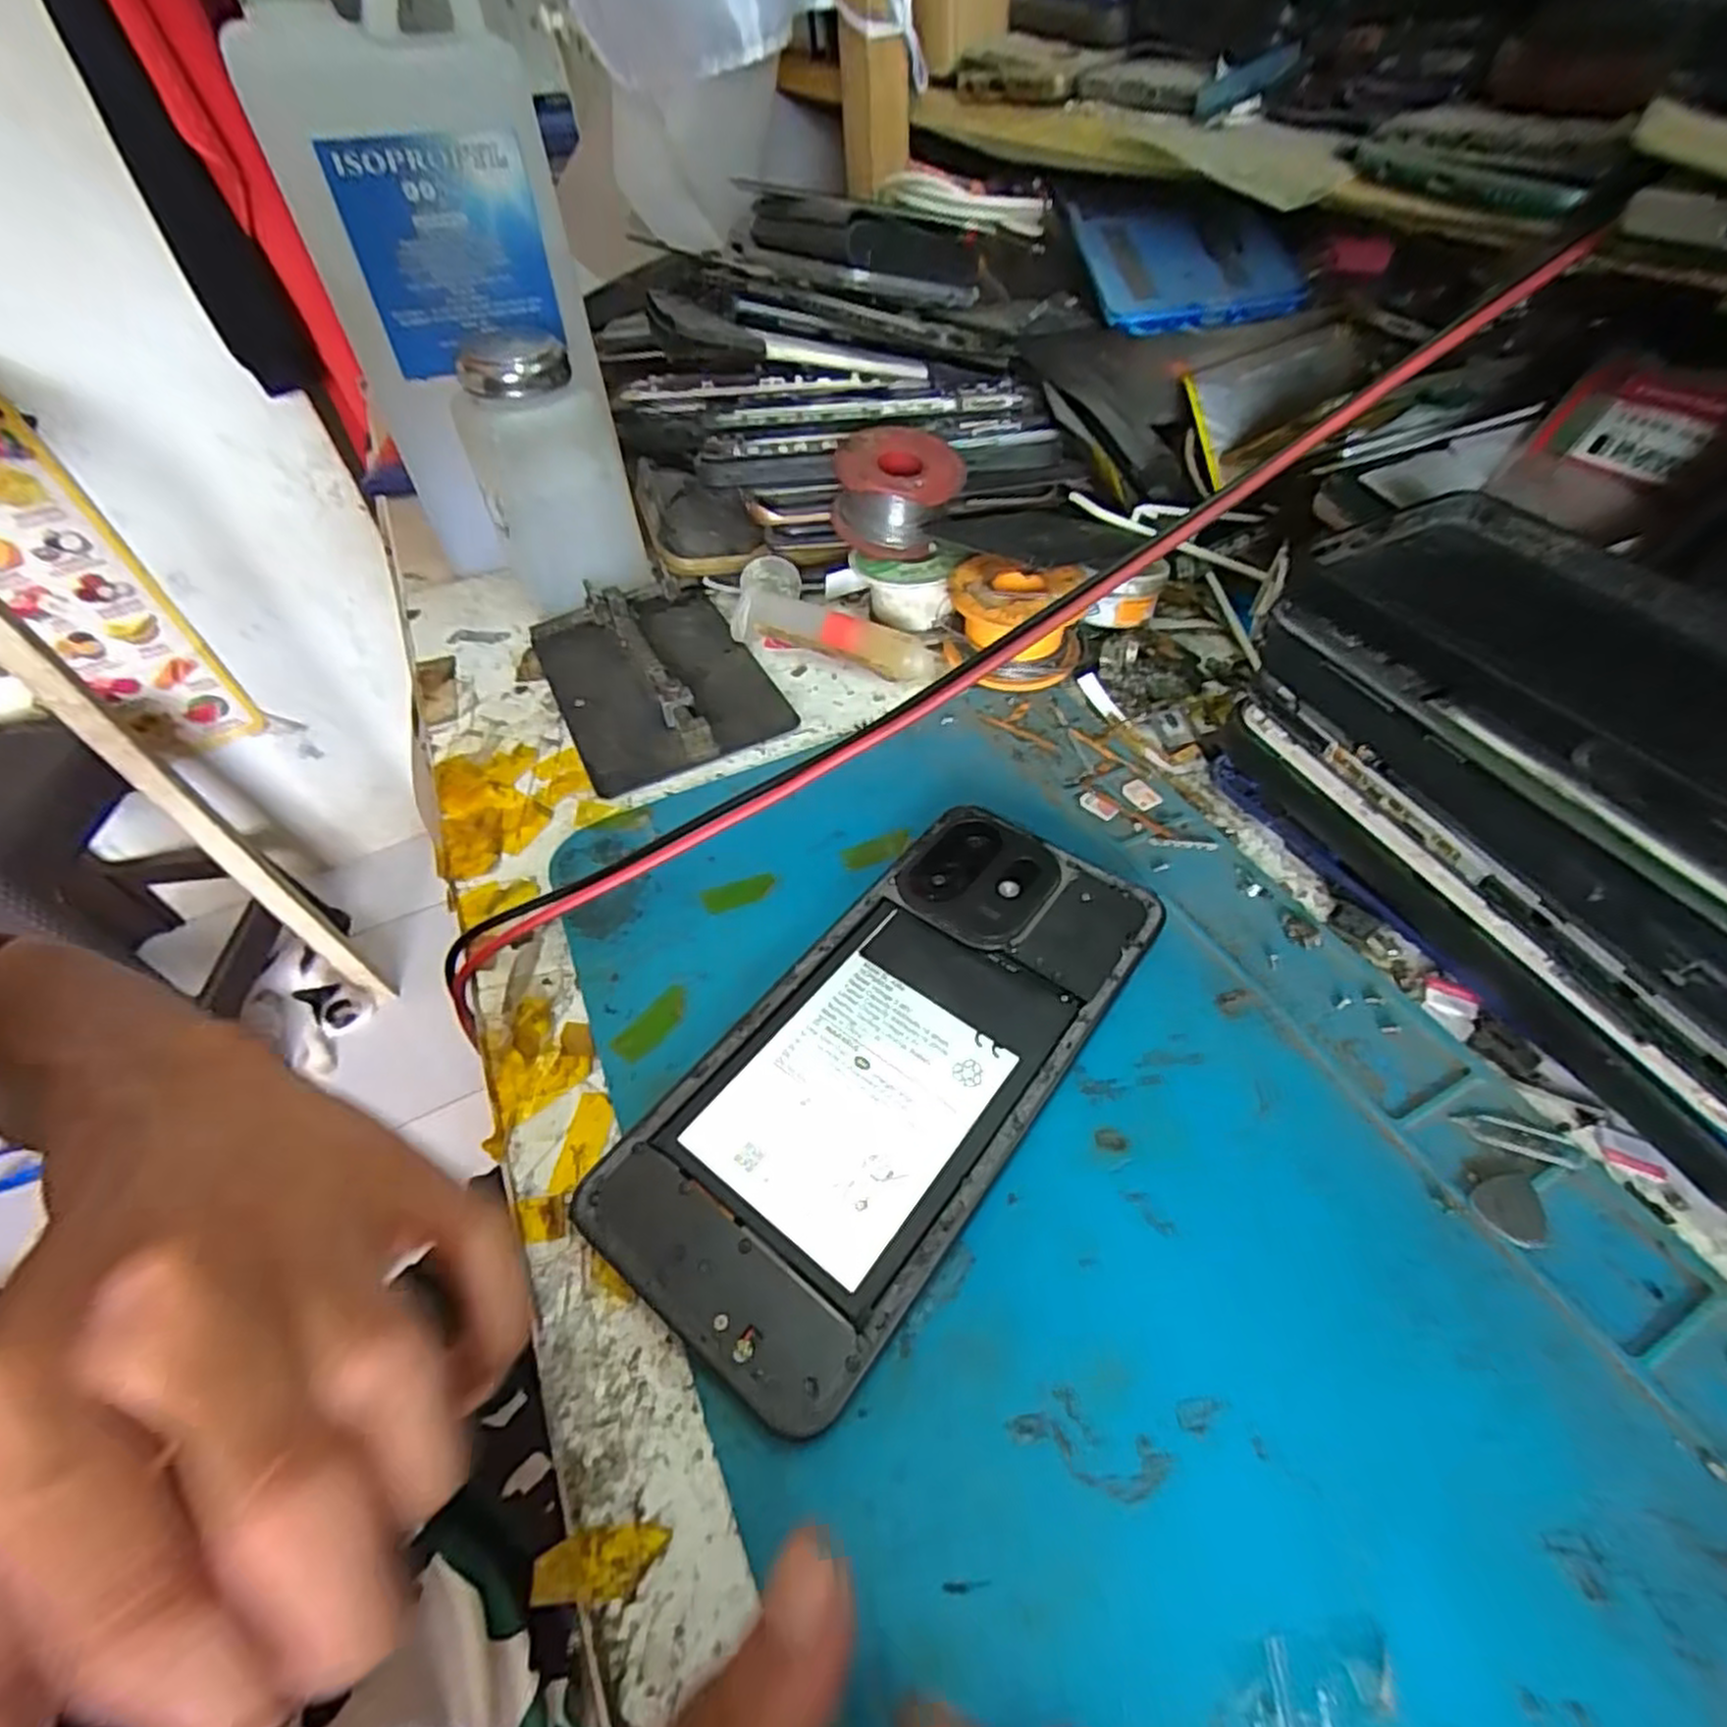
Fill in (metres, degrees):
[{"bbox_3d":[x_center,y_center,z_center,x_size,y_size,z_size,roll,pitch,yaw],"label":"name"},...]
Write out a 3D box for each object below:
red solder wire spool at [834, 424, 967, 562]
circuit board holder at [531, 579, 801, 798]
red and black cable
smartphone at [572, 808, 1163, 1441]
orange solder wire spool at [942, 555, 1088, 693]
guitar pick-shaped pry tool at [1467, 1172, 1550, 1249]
[{"bbox_3d":[0.013,-0.153,0.322,0.050,0.034,0.046,-2,50,3],"label":"red solder wire spool"},{"bbox_3d":[-0.085,-0.079,0.316,0.078,0.012,0.117,-24,52,-15],"label":"circuit board holder"},{"bbox_3d":[0.017,-0.049,0.212,0.343,0.019,0.013,-30,51,8],"label":"red and black cable"},{"bbox_3d":[0.009,0.047,0.202,0.072,0.010,0.158,30,58,26],"label":"smartphone"},{"bbox_3d":[0.059,-0.093,0.303,0.051,0.033,0.042,2,50,6],"label":"orange solder wire spool"},{"bbox_3d":[0.145,0.076,0.173,0.016,0.004,0.014,-18,51,-11],"label":"guitar pick-shaped pry tool"}]

